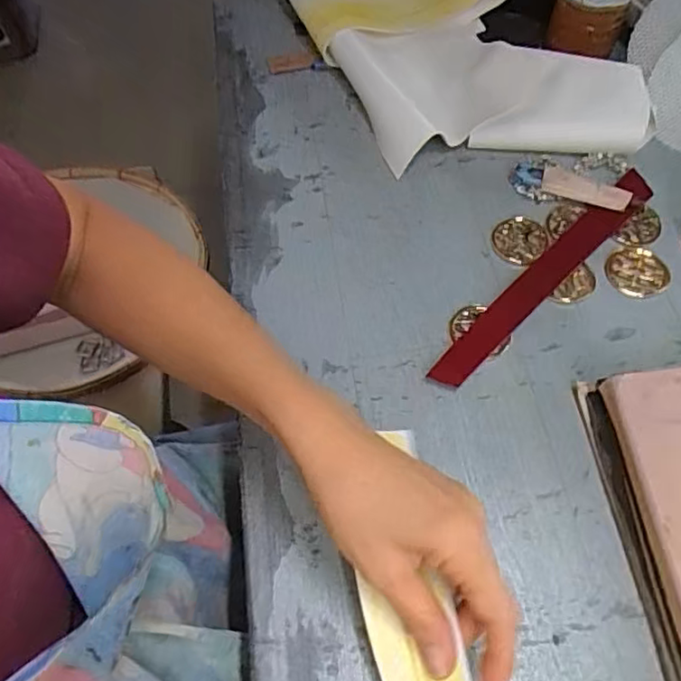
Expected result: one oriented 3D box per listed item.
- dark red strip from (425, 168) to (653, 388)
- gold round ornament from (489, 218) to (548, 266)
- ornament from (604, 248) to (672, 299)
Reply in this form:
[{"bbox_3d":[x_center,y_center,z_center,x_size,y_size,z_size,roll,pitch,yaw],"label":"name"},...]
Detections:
[{"bbox_3d":[0.161,-0.053,0.476,0.250,0.011,0.028,-41,60,-19],"label":"dark red strip"},{"bbox_3d":[0.146,-0.083,0.493,0.042,0.004,0.046,-1,61,1],"label":"gold round ornament"},{"bbox_3d":[0.230,-0.053,0.474,0.044,0.009,0.044,-1,61,1],"label":"ornament"}]

